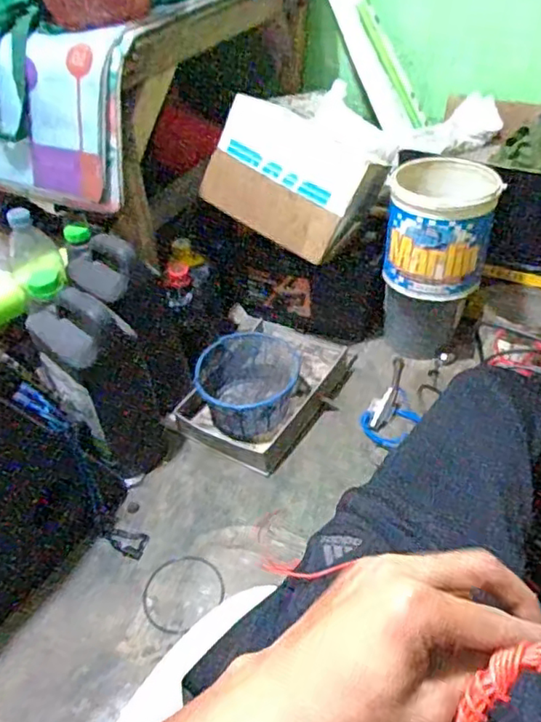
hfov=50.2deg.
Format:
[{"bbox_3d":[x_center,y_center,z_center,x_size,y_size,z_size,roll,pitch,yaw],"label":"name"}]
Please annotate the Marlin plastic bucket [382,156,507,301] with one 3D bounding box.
[{"bbox_3d":[0.296,-0.230,1.016,0.173,0.189,0.159,-2,41,2],"label":"Marlin plastic bucket"}]

